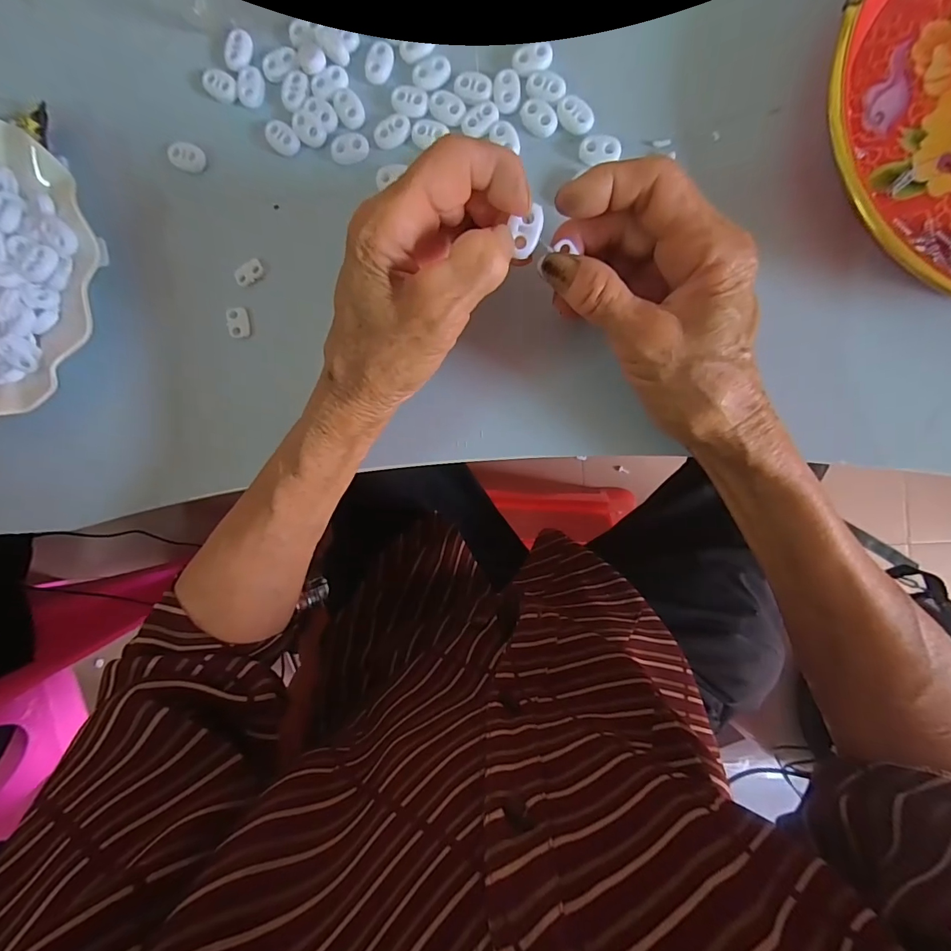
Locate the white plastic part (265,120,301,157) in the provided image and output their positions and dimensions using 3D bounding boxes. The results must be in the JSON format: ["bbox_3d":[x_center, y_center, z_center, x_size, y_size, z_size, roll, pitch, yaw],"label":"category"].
[{"bbox_3d":[-0.114,-0.200,0.268,0.022,0.005,0.014,43,98,5],"label":"white plastic part"}]

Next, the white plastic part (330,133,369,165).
[{"bbox_3d":[-0.073,-0.191,0.265,0.022,0.004,0.015,-7,92,9],"label":"white plastic part"}]

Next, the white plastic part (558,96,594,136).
[{"bbox_3d":[0.055,-0.198,0.248,0.015,0.005,0.021,-32,88,9],"label":"white plastic part"}]

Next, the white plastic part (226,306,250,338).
[{"bbox_3d":[-0.145,-0.093,0.276,0.011,0.007,0.018,-4,92,9],"label":"white plastic part"}]

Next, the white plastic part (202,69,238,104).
[{"bbox_3d":[-0.152,-0.232,0.268,0.021,0.004,0.016,41,98,5],"label":"white plastic part"}]

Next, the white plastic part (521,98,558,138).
[{"bbox_3d":[0.035,-0.199,0.252,0.022,0.004,0.014,44,98,4],"label":"white plastic part"}]

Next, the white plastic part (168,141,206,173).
[{"bbox_3d":[-0.174,-0.192,0.273,0.024,0.004,0.016,20,95,7],"label":"white plastic part"}]

